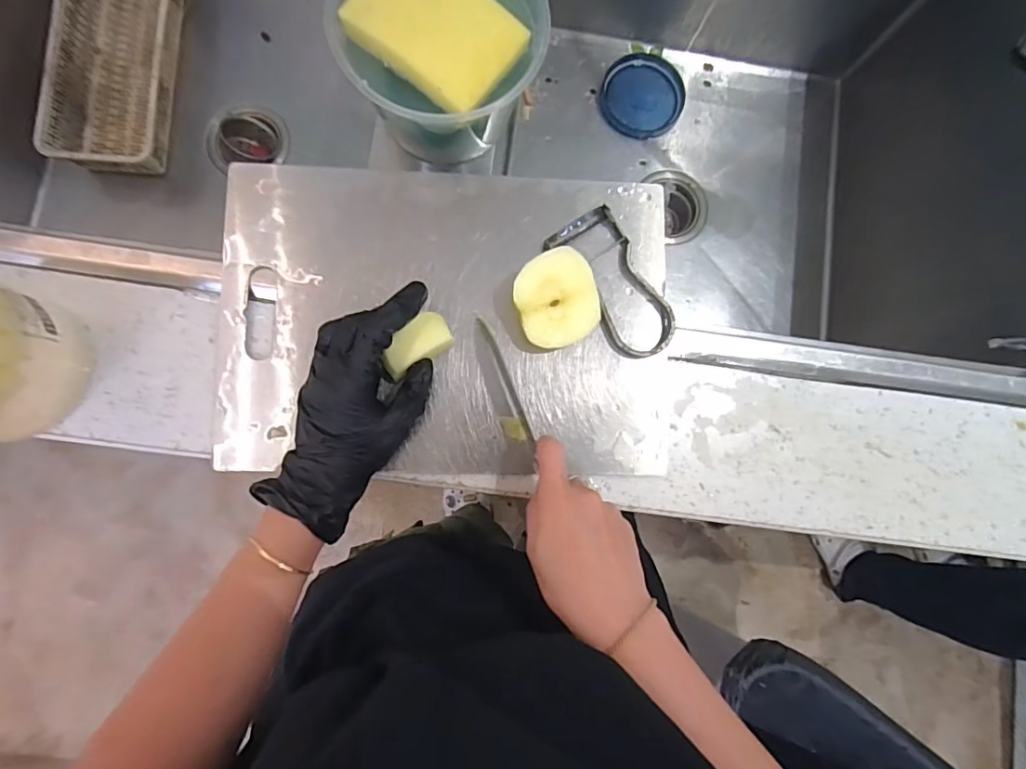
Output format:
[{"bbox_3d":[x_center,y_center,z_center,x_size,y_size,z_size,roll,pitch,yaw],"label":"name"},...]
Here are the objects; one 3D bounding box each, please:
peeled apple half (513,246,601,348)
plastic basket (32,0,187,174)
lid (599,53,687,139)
[{"bbox_3d":[0.031,-0.063,0.385,0.063,0.024,0.063,-1,100,-6],"label":"peeled apple half"},{"bbox_3d":[-0.520,-0.432,0.688,0.135,0.059,0.307,3,84,-4],"label":"plastic basket"},{"bbox_3d":[0.192,-0.426,0.771,0.122,0.010,0.112,-1,101,-6],"label":"lid"}]

